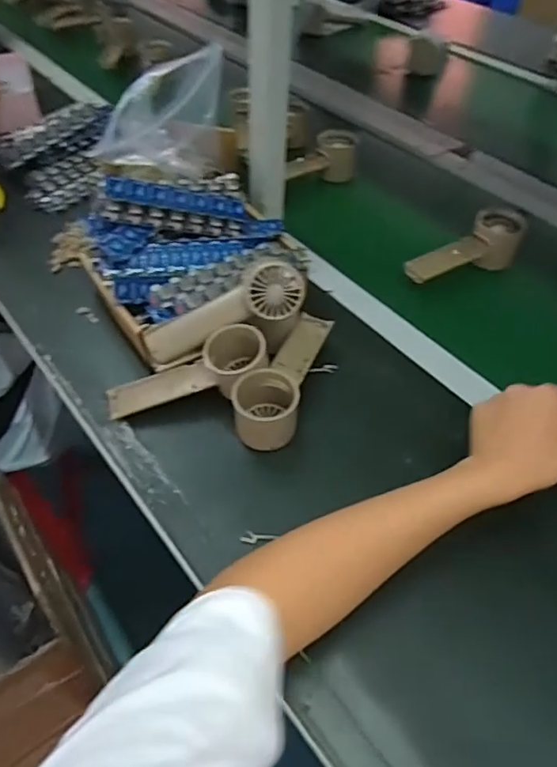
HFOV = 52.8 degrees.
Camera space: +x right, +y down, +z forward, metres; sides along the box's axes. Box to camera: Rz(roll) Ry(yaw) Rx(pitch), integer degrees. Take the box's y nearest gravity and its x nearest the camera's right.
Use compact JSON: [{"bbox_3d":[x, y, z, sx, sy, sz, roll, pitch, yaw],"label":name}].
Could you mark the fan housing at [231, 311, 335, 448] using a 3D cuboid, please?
[{"bbox_3d":[0.005,-0.010,0.541,0.056,0.056,0.151,15,51,12],"label":"fan housing"}]

